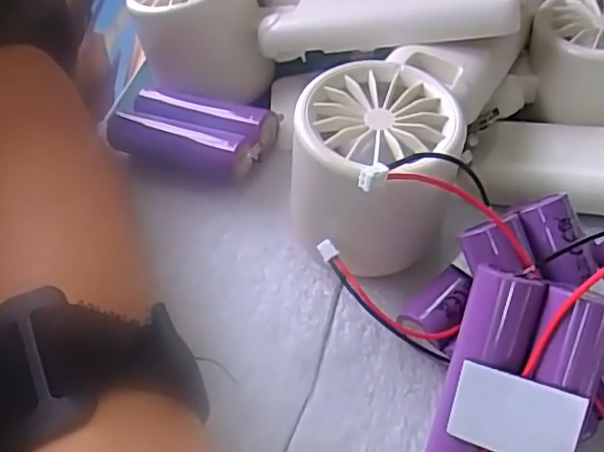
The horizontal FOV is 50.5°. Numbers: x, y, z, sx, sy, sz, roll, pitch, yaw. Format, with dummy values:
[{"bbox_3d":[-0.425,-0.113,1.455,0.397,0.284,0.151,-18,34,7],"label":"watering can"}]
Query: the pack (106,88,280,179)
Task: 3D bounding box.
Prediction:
[{"bbox_3d":[-0.047,-0.041,0.270,0.068,0.021,0.031,15,51,16],"label":"pack"}]

